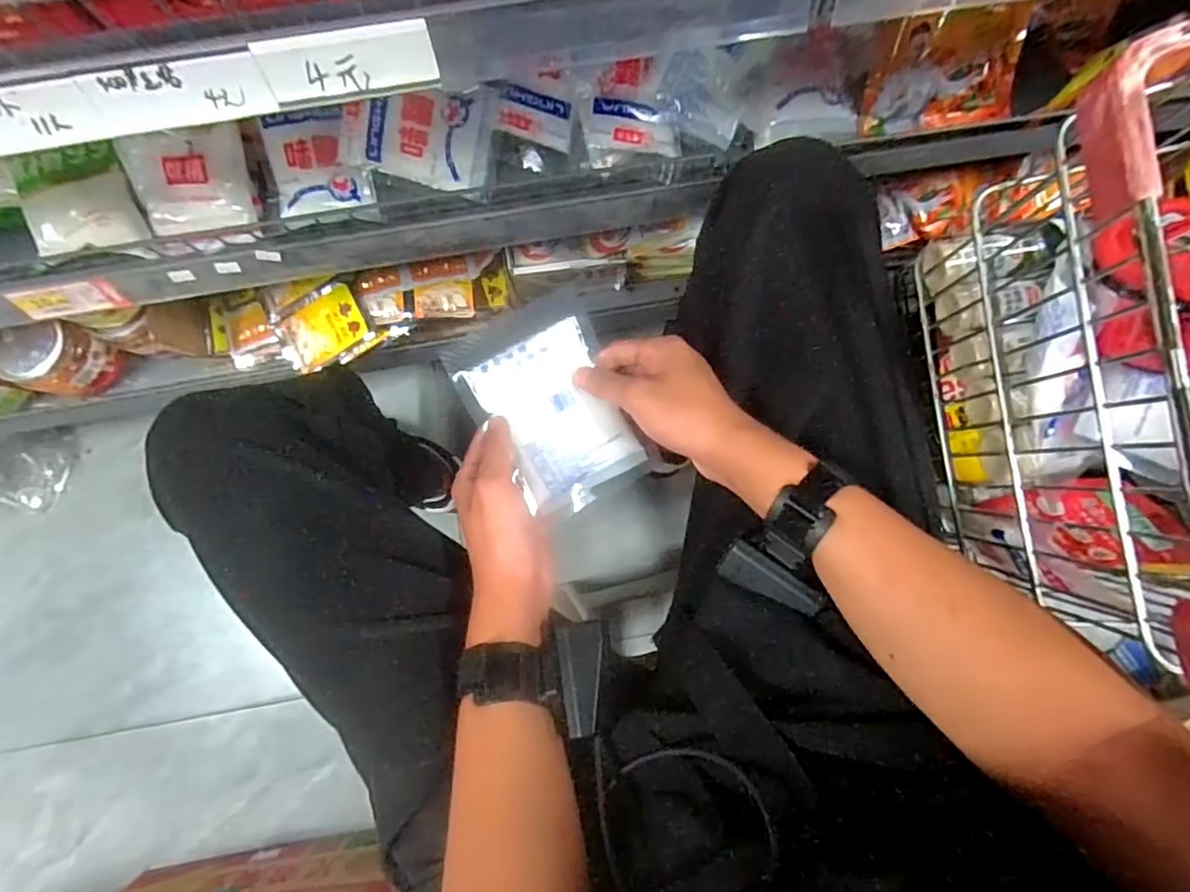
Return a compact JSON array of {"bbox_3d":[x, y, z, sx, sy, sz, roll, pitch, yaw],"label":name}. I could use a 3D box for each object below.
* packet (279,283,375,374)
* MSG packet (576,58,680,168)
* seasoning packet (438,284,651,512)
[{"bbox_3d":[-0.334,-0.143,0.772,0.113,0.016,0.078,-26,91,13],"label":"packet"},{"bbox_3d":[0.030,-0.294,0.550,0.084,0.020,0.078,-6,122,2],"label":"MSG packet"},{"bbox_3d":[-0.033,-0.030,0.481,0.108,0.026,0.149,-27,88,-2],"label":"seasoning packet"}]

